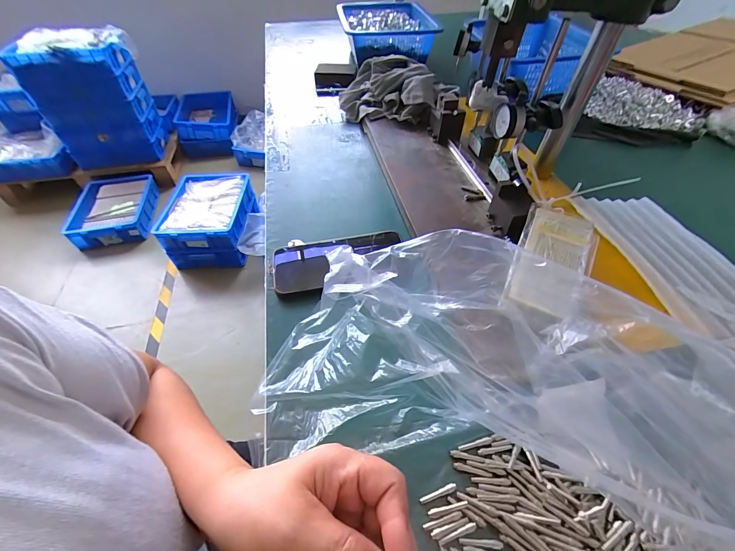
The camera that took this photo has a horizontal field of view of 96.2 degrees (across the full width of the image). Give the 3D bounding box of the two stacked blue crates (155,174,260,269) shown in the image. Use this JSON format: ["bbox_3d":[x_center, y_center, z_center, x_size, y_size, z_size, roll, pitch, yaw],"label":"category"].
[{"bbox_3d":[-0.708,-0.247,1.503,0.344,0.243,0.415,-2,49,-1],"label":"two stacked blue crates"}]

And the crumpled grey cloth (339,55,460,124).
[{"bbox_3d":[0.049,-0.348,0.637,0.257,0.087,0.136,22,54,22],"label":"crumpled grey cloth"}]

